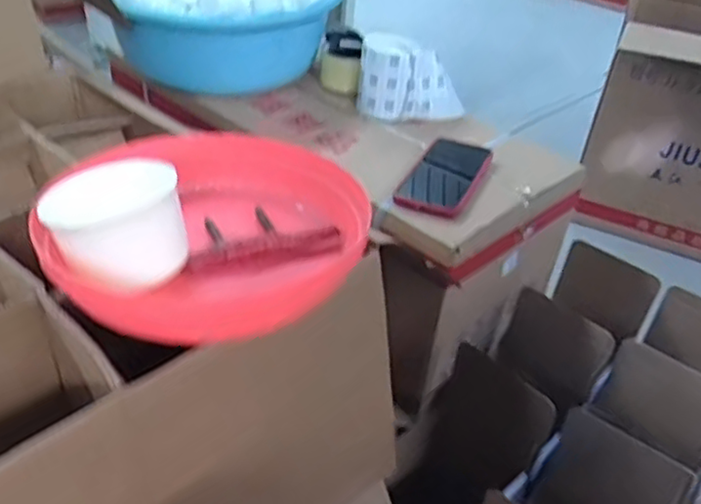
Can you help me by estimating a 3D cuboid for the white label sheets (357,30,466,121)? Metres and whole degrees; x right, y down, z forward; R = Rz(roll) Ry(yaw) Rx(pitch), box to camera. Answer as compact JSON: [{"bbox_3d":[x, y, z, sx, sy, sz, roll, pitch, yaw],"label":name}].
[{"bbox_3d":[0.088,-0.241,0.944,0.152,0.100,0.060,10,36,5],"label":"white label sheets"}]

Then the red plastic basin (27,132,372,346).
[{"bbox_3d":[-0.097,-0.025,0.505,0.213,0.050,0.222,4,36,-3],"label":"red plastic basin"}]

